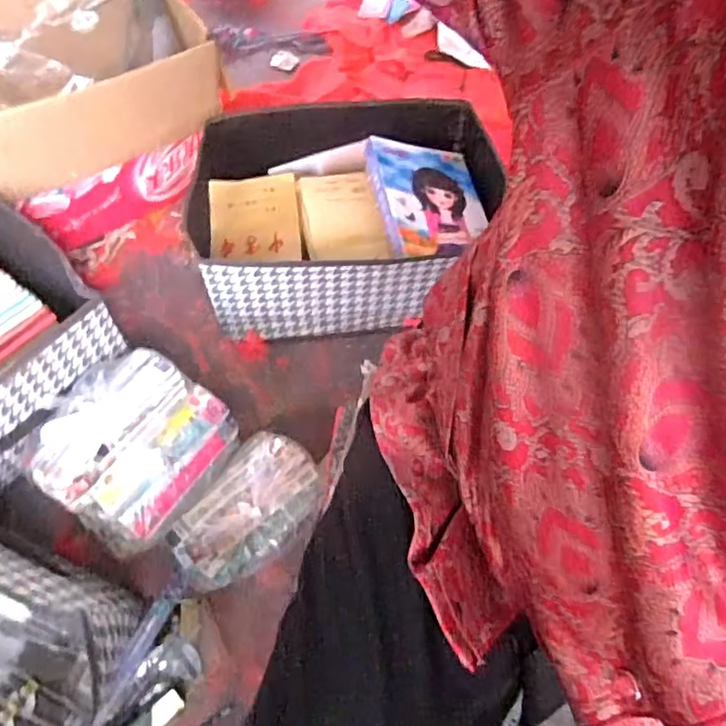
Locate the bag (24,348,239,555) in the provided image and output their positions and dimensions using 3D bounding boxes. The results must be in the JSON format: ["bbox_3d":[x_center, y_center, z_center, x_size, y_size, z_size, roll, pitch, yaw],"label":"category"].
[{"bbox_3d":[-0.283,0.087,0.703,0.193,0.117,0.194,27,60,12],"label":"bag"}]

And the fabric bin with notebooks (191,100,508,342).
[{"bbox_3d":[-0.042,-0.215,0.888,0.373,0.156,0.321,-3,58,-6],"label":"fabric bin with notebooks"}]

